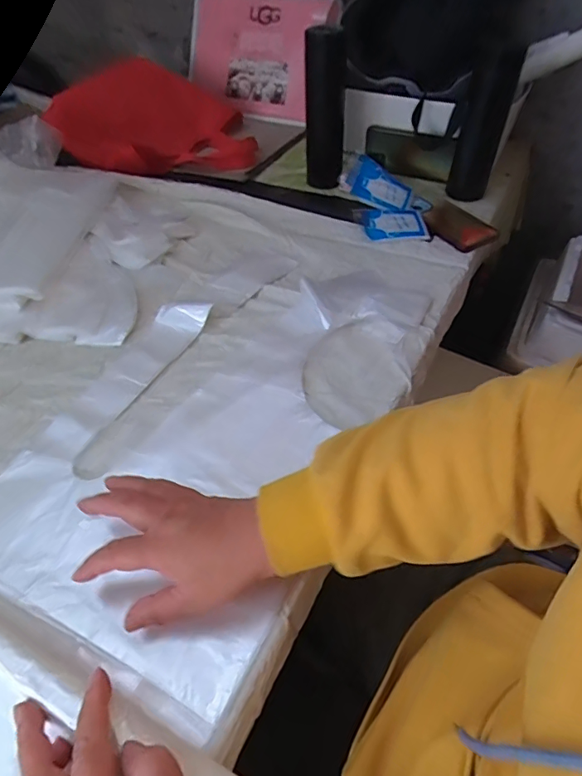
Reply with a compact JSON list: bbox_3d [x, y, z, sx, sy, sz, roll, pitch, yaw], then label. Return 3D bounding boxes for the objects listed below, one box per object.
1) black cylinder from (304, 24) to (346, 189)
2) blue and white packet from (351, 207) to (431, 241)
[{"bbox_3d":[0.054,-0.436,0.758,0.061,0.222,0.047,1,51,2],"label":"black cylinder"},{"bbox_3d":[0.147,-0.244,0.727,0.107,0.020,0.068,-2,51,-1],"label":"blue and white packet"}]

